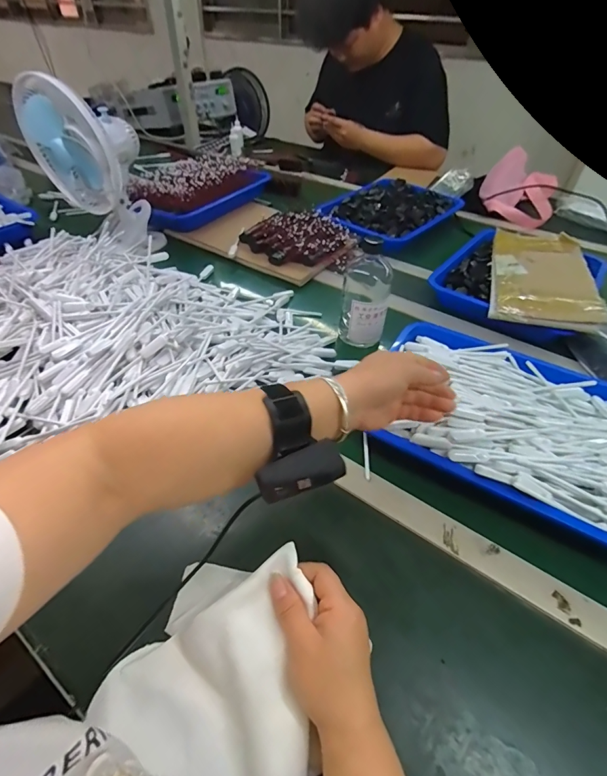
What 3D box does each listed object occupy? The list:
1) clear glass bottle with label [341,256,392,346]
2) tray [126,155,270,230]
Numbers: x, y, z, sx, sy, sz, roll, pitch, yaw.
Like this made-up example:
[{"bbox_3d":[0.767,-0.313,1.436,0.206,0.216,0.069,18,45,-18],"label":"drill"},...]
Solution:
[{"bbox_3d":[0.098,-0.137,0.606,0.076,0.131,0.063,11,46,8],"label":"clear glass bottle with label"},{"bbox_3d":[-0.277,-0.525,0.994,0.250,0.079,0.385,29,51,23],"label":"tray"}]

